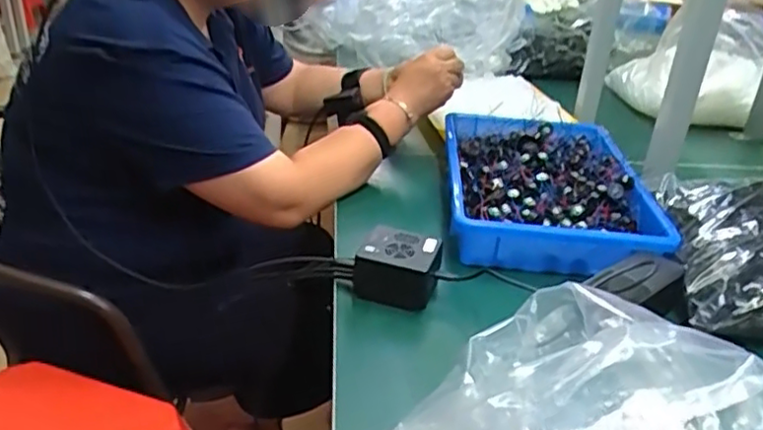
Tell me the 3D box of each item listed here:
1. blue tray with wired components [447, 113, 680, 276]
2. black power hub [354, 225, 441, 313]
[{"bbox_3d":[0.211,-0.046,0.874,0.244,0.061,0.372,5,28,2],"label":"blue tray with wired components"},{"bbox_3d":[0.018,0.054,0.679,0.080,0.055,0.057,12,29,14],"label":"black power hub"}]

